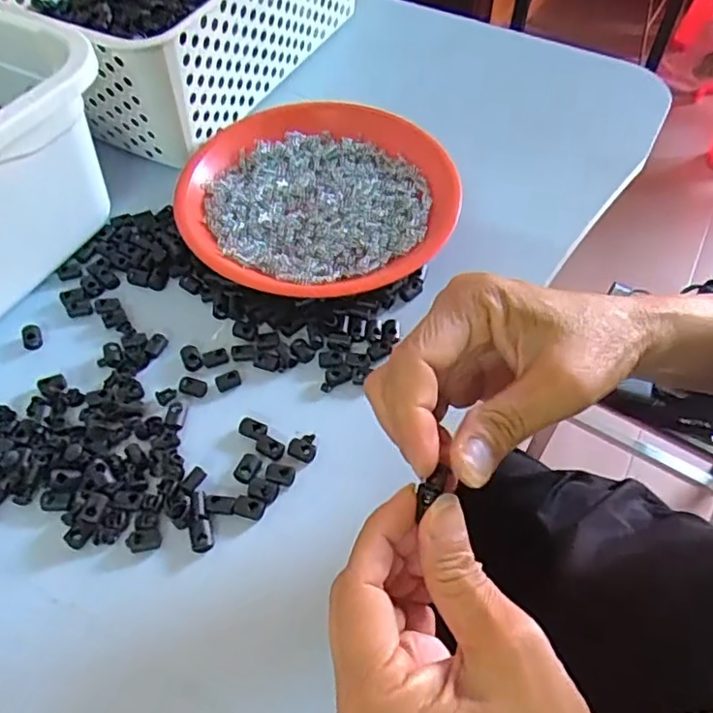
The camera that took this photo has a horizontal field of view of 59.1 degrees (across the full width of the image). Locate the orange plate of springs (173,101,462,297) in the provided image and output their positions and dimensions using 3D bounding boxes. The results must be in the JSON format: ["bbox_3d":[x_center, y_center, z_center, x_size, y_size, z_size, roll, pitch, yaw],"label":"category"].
[{"bbox_3d":[-0.027,-0.114,0.451,0.190,0.027,0.175,0,55,0],"label":"orange plate of springs"}]

